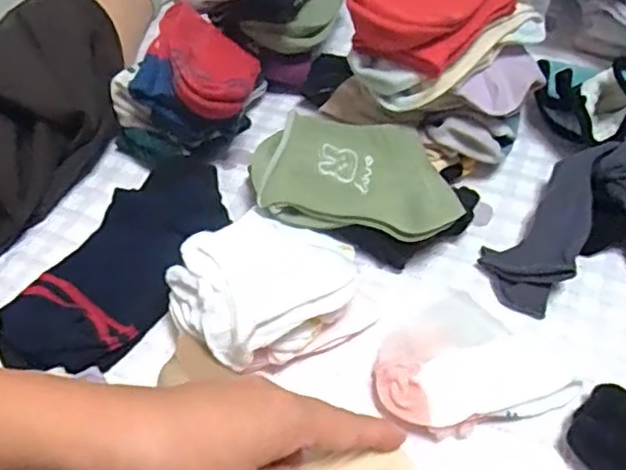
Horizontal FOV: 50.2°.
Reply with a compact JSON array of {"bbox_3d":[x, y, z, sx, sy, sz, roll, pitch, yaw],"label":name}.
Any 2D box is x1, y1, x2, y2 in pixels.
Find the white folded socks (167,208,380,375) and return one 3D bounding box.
[{"bbox_3d":[-0.028,0.031,0.415,0.116,0.051,0.089,-27,58,-19],"label":"white folded socks"}]

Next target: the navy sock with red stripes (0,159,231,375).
[{"bbox_3d":[-0.125,0.019,0.445,0.077,0.034,0.181,24,57,17],"label":"navy sock with red stripes"}]

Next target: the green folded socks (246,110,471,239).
[{"bbox_3d":[0.030,-0.044,0.462,0.137,0.025,0.088,12,54,9],"label":"green folded socks"}]

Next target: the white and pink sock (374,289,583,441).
[{"bbox_3d":[0.094,0.076,0.404,0.115,0.028,0.076,-12,54,-9],"label":"white and pink sock"}]

